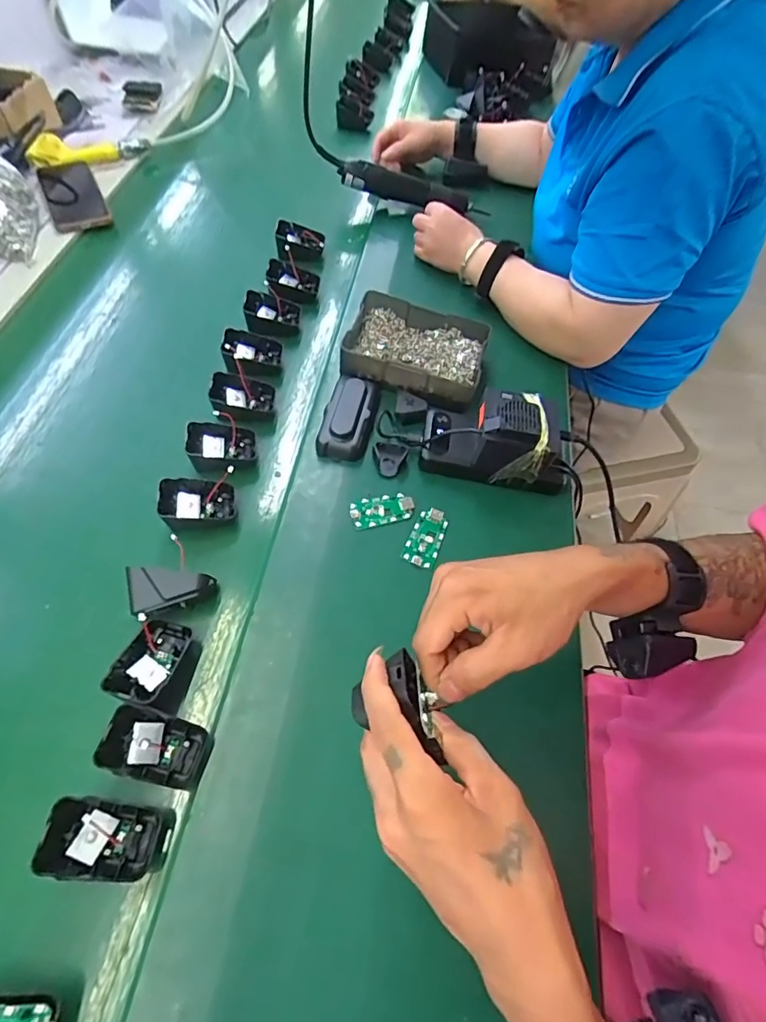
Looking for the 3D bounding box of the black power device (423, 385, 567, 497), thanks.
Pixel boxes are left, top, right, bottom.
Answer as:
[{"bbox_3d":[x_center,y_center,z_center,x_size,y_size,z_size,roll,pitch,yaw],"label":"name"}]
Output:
[{"bbox_3d":[0.121,-0.082,0.515,0.152,0.069,0.081,11,57,3],"label":"black power device"}]

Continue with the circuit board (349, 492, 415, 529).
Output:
[{"bbox_3d":[-0.001,-0.002,0.502,0.064,0.004,0.033,-14,59,-13],"label":"circuit board"}]

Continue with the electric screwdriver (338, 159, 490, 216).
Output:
[{"bbox_3d":[0.049,-0.494,0.772,0.226,0.042,0.030,0,58,-21],"label":"electric screwdriver"}]

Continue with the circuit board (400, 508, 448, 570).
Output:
[{"bbox_3d":[0.043,0.025,0.493,0.031,0.004,0.062,22,58,10],"label":"circuit board"}]

